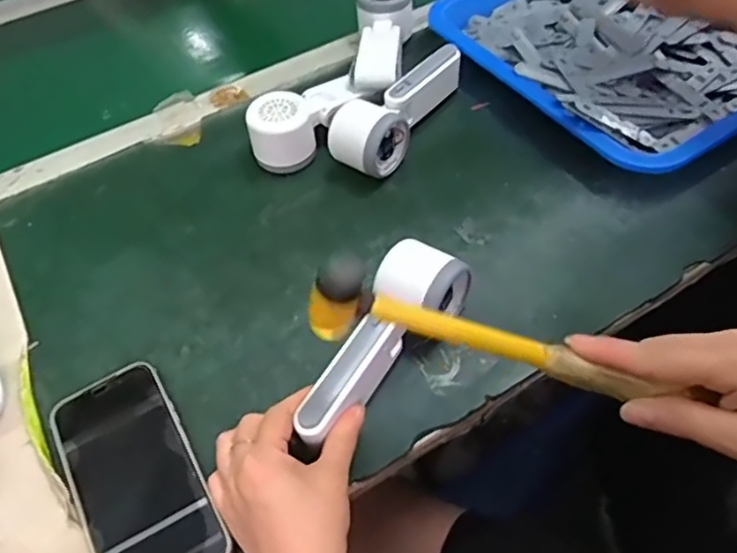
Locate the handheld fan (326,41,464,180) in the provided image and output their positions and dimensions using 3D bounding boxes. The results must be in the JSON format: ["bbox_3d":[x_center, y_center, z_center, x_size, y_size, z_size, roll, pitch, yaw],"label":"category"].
[{"bbox_3d":[0.028,-0.161,0.589,0.054,0.053,0.162,21,57,22],"label":"handheld fan"}]

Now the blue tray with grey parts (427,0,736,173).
[{"bbox_3d":[0.307,-0.274,0.643,0.432,0.054,0.343,-32,55,-18],"label":"blue tray with grey parts"}]

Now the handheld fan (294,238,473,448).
[{"bbox_3d":[0.006,0.044,0.433,0.050,0.048,0.164,28,63,25],"label":"handheld fan"}]

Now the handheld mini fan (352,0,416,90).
[{"bbox_3d":[0.012,-0.242,0.639,0.056,0.044,0.164,2,52,8],"label":"handheld mini fan"}]

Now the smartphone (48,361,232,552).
[{"bbox_3d":[-0.153,0.130,0.409,0.078,0.012,0.161,-28,54,-15],"label":"smartphone"}]

